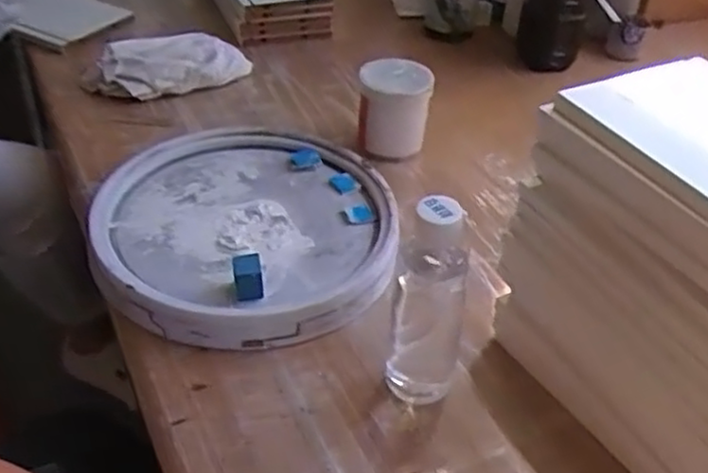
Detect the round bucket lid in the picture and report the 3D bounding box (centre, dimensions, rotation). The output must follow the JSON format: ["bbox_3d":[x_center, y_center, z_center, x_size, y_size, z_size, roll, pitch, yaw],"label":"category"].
[{"bbox_3d":[-0.108,-0.019,0.715,0.278,0.039,0.304,4,40,-3],"label":"round bucket lid"}]

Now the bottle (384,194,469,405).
[{"bbox_3d":[0.059,0.049,0.538,0.053,0.190,0.046,12,41,7],"label":"bottle"}]

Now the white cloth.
[{"bbox_3d":[-0.246,-0.226,0.952,0.215,0.037,0.127,-8,42,-16],"label":"white cloth"}]

